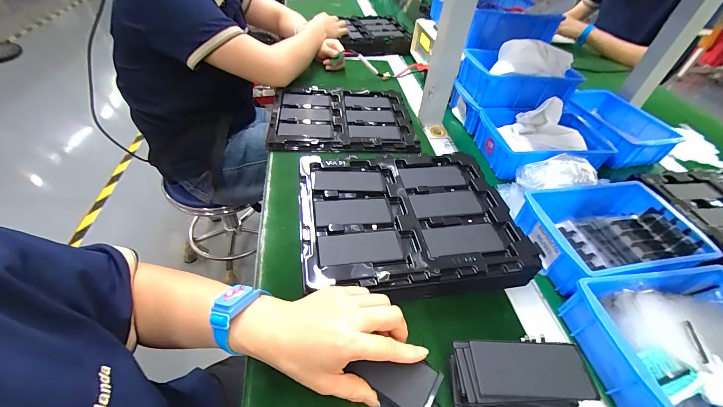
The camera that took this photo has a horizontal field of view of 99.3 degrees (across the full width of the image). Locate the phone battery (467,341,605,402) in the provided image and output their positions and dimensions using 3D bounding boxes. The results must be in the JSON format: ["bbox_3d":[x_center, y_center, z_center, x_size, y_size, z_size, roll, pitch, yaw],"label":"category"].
[{"bbox_3d":[0.147,0.143,0.266,0.097,0.008,0.045,4,46,-3],"label":"phone battery"}]

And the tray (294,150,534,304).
[{"bbox_3d":[0.057,0.015,0.417,0.279,0.036,0.223,-6,48,-11],"label":"tray"}]

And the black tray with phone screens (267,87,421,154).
[{"bbox_3d":[-0.037,-0.170,0.613,0.270,0.019,0.209,0,47,-6],"label":"black tray with phone screens"}]

